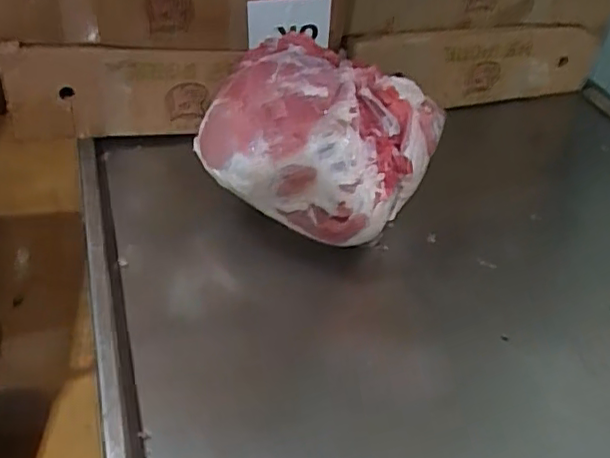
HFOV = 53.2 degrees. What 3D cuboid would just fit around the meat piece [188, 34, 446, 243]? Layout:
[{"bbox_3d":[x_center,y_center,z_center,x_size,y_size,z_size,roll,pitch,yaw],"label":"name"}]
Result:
[{"bbox_3d":[0.020,-0.133,0.905,0.296,0.183,0.249,31,46,24],"label":"meat piece"}]

